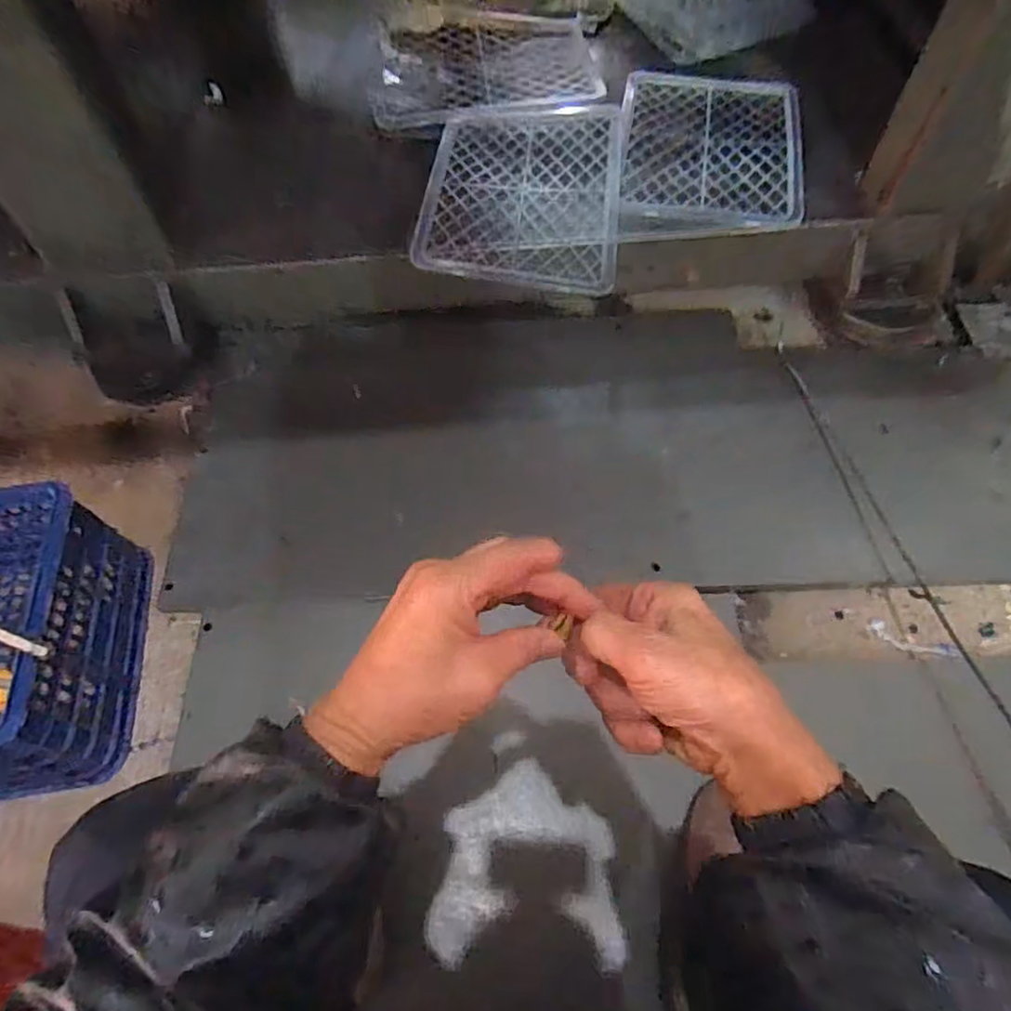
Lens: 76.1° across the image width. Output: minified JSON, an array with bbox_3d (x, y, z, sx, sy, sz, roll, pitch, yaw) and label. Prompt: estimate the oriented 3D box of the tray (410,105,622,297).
[{"bbox_3d":[0.032,-0.530,1.066,0.311,0.021,0.437,5,61,4],"label":"tray"}]

